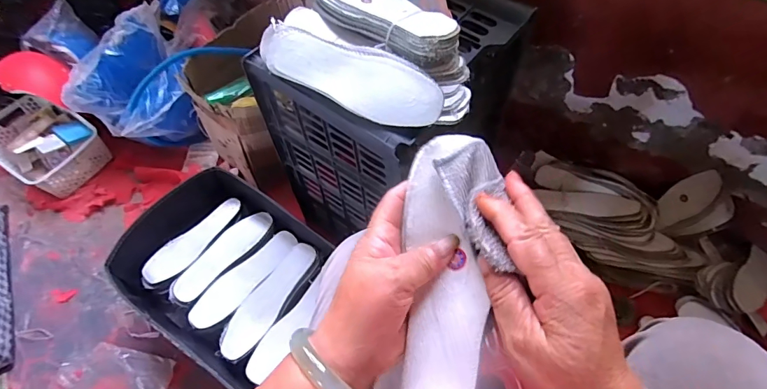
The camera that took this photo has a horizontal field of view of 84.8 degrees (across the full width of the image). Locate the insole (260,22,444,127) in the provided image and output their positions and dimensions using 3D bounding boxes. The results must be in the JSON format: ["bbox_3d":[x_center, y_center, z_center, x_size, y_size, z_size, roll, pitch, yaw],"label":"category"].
[{"bbox_3d":[-0.047,-0.143,0.504,0.248,0.013,0.065,26,106,18],"label":"insole"}]

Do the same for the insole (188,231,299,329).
[{"bbox_3d":[-0.259,0.151,0.783,0.072,0.018,0.226,35,66,21],"label":"insole"}]

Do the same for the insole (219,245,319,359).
[{"bbox_3d":[-0.207,0.185,0.762,0.064,0.017,0.228,27,63,17],"label":"insole"}]

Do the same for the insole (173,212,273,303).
[{"bbox_3d":[-0.311,0.114,0.818,0.069,0.014,0.218,36,66,21],"label":"insole"}]

